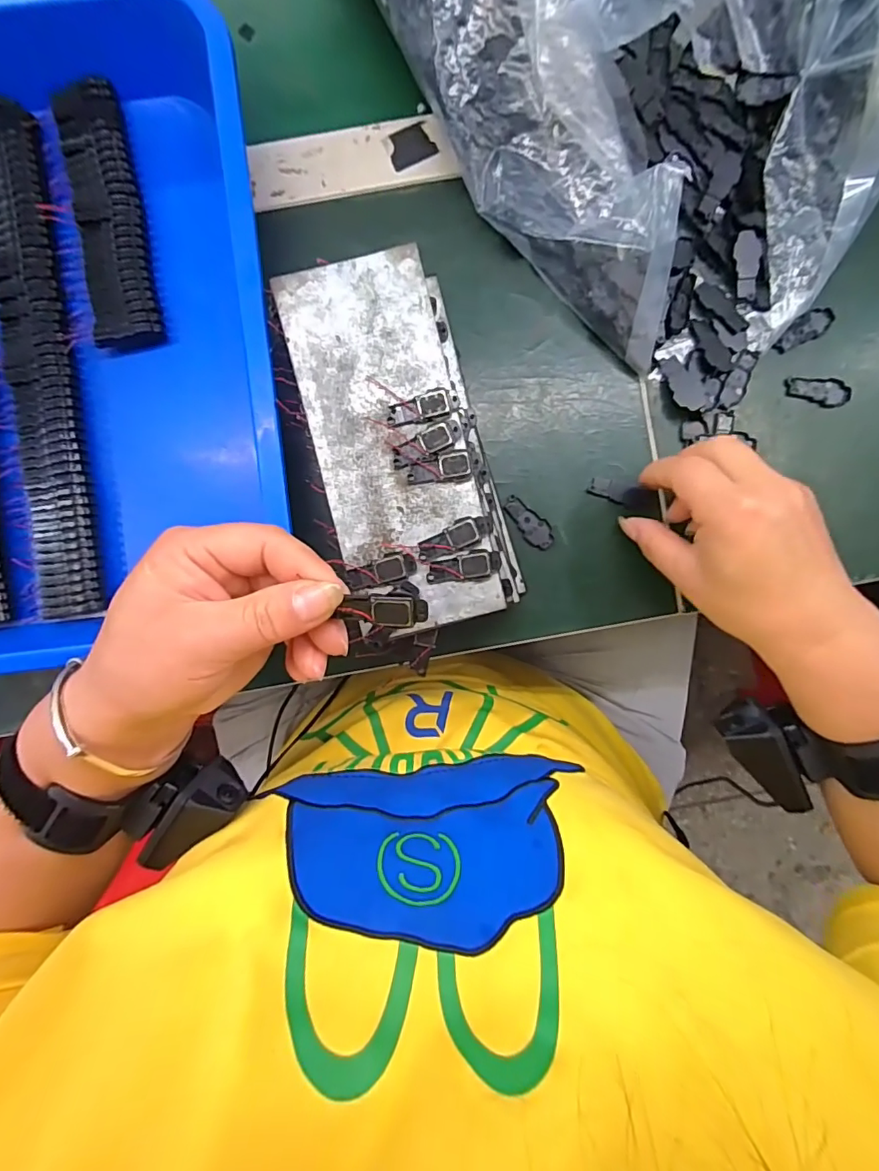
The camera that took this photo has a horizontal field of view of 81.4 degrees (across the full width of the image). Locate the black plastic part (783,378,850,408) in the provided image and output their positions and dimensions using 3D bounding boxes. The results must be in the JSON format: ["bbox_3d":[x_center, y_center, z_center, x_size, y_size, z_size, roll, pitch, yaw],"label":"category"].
[{"bbox_3d":[0.239,-0.123,0.321,0.040,0.006,0.017,15,92,0],"label":"black plastic part"}]

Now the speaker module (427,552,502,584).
[{"bbox_3d":[0.013,-0.009,0.273,0.039,0.004,0.013,-7,92,0],"label":"speaker module"}]

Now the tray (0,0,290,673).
[{"bbox_3d":[-0.224,-0.142,0.299,0.257,0.055,0.362,-5,92,0],"label":"tray"}]

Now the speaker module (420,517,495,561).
[{"bbox_3d":[0.008,-0.026,0.273,0.041,0.005,0.015,-22,92,1],"label":"speaker module"}]

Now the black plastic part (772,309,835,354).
[{"bbox_3d":[0.229,-0.161,0.322,0.040,0.007,0.016,-29,92,1],"label":"black plastic part"}]

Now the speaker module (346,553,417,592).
[{"bbox_3d":[-0.031,-0.008,0.275,0.037,0.005,0.014,-18,92,1],"label":"speaker module"}]

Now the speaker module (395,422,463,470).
[{"bbox_3d":[-0.006,-0.074,0.272,0.039,0.004,0.015,-26,92,1],"label":"speaker module"}]

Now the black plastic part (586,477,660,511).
[{"bbox_3d":[0.118,-0.058,0.326,0.046,0.008,0.014,15,92,-6],"label":"black plastic part"}]

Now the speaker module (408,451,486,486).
[{"bbox_3d":[0.004,-0.062,0.272,0.041,0.005,0.014,-6,92,0],"label":"speaker module"}]

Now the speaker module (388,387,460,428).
[{"bbox_3d":[-0.009,-0.095,0.272,0.038,0.005,0.016,-11,92,0],"label":"speaker module"}]

